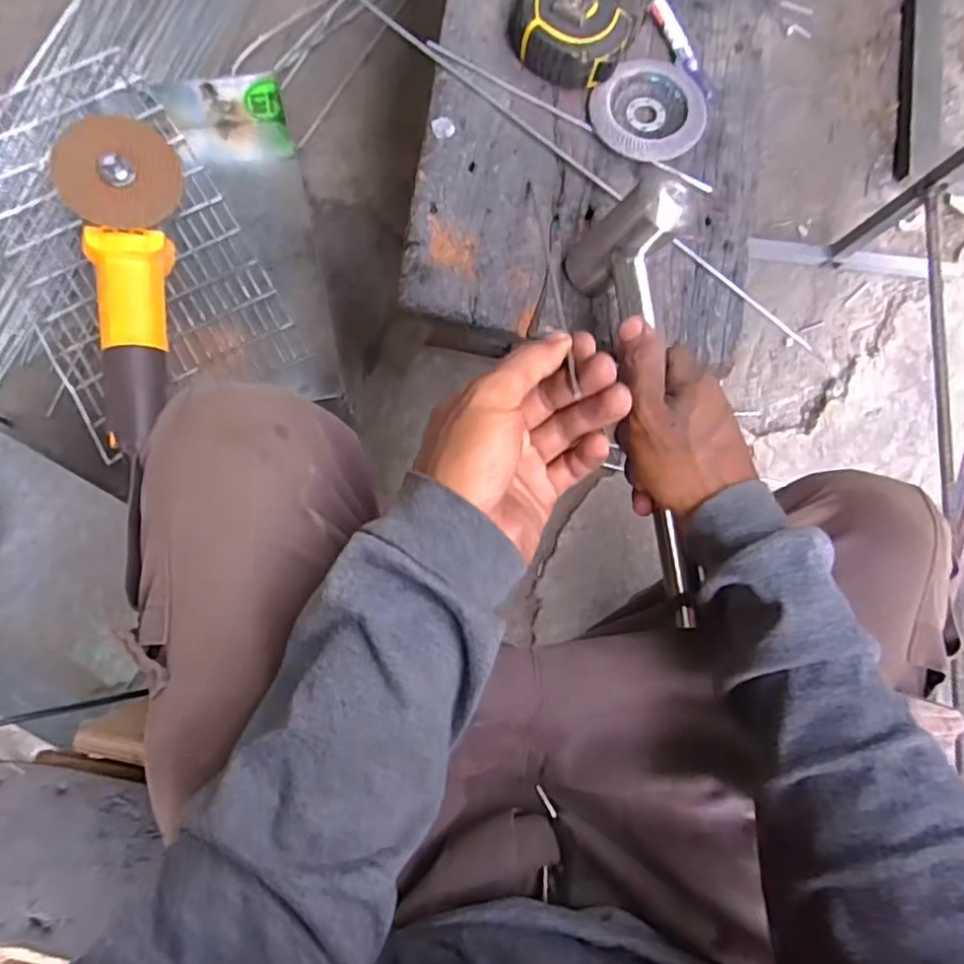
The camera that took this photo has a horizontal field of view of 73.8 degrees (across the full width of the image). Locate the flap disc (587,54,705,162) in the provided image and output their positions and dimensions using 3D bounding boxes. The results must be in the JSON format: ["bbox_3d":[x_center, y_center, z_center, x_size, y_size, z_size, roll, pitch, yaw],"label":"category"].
[{"bbox_3d":[0.122,-0.268,0.461,0.077,0.016,0.083,1,82,-5],"label":"flap disc"}]

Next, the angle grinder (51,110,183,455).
[{"bbox_3d":[-0.314,-0.180,0.576,0.087,0.068,0.264,2,101,-5],"label":"angle grinder"}]

